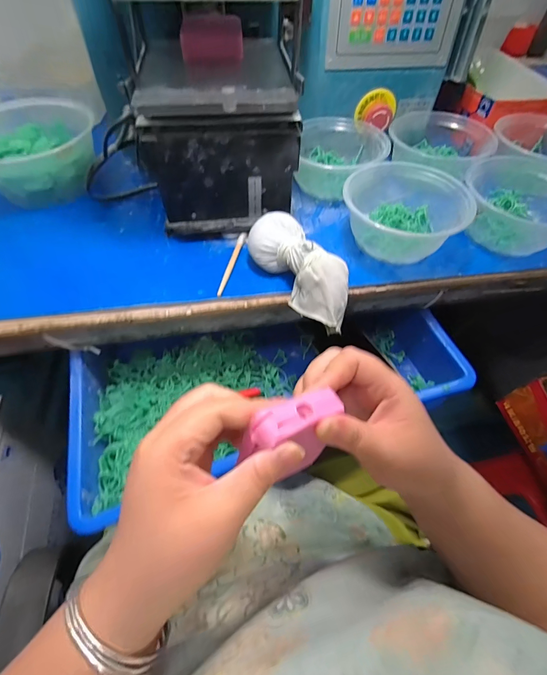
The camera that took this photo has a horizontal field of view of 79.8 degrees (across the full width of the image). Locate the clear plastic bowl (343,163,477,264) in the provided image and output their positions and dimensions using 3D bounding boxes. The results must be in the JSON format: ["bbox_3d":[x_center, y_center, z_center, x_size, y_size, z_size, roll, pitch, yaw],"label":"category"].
[{"bbox_3d":[0.138,-0.147,0.385,0.130,0.063,0.130,1,56,-1],"label":"clear plastic bowl"}]

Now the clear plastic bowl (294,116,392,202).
[{"bbox_3d":[0.095,-0.246,0.452,0.110,0.057,0.124,8,56,4],"label":"clear plastic bowl"}]

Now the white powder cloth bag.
[{"bbox_3d":[0.026,-0.075,0.343,0.058,0.045,0.146,-32,62,-21],"label":"white powder cloth bag"}]

